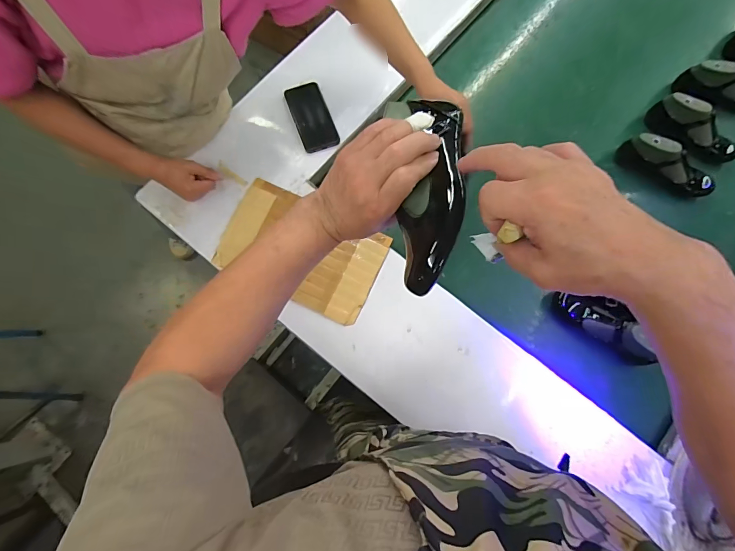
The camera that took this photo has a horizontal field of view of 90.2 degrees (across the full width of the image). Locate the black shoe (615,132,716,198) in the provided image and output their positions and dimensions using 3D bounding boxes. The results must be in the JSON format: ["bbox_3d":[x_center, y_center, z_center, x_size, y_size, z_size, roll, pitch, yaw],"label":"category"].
[{"bbox_3d":[0.658,-0.235,0.793,0.209,0.086,0.076,43,78,8],"label":"black shoe"}]

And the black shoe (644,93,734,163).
[{"bbox_3d":[0.750,-0.329,0.823,0.214,0.081,0.070,31,77,6],"label":"black shoe"}]

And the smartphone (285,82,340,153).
[{"bbox_3d":[-0.120,-0.346,0.800,0.079,0.014,0.162,-20,77,-7],"label":"smartphone"}]

